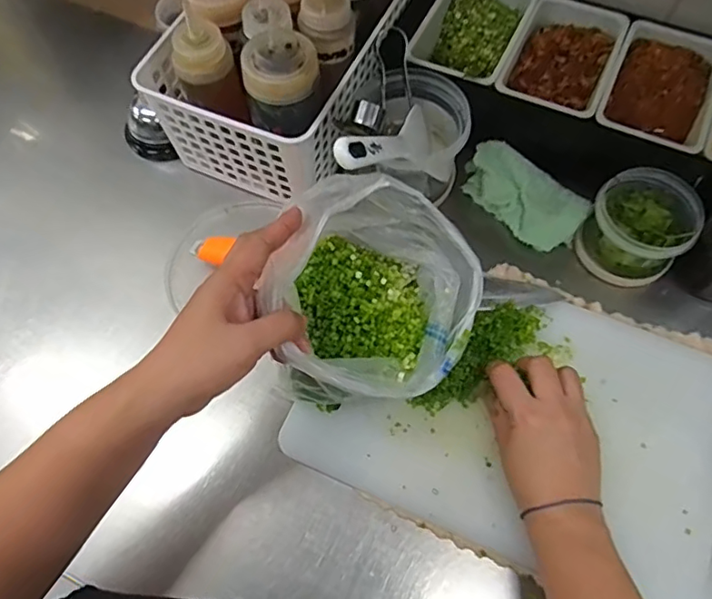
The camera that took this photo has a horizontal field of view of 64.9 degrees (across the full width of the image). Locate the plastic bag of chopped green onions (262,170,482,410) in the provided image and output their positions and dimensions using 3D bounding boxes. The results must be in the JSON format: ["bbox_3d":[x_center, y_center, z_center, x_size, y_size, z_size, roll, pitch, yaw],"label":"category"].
[{"bbox_3d":[0.016,-0.001,0.402,0.133,0.109,0.147,16,65,8],"label":"plastic bag of chopped green onions"}]

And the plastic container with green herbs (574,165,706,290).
[{"bbox_3d":[0.248,-0.064,0.493,0.084,0.069,0.079,31,68,15],"label":"plastic container with green herbs"}]

